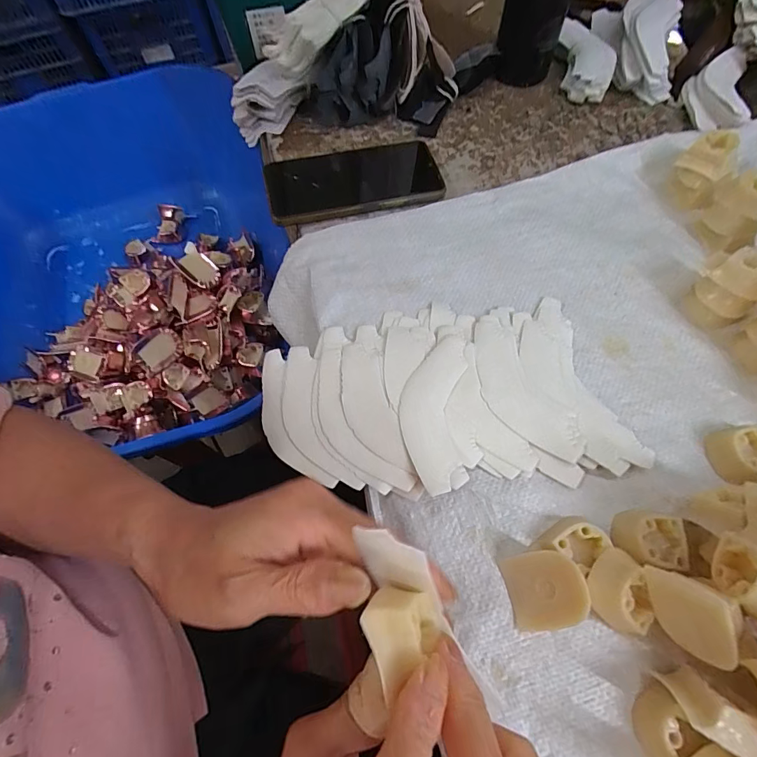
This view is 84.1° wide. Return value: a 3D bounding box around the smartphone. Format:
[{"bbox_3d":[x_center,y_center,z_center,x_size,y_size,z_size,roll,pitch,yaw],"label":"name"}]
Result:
[{"bbox_3d":[-0.024,-0.188,0.397,0.159,0.013,0.085,-14,64,-6],"label":"smartphone"}]

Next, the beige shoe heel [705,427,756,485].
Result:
[{"bbox_3d":[0.242,0.052,0.279,0.037,0.016,0.036,-11,64,-4],"label":"beige shoe heel"}]

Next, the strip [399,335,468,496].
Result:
[{"bbox_3d":[0.037,0.020,0.292,0.041,0.008,0.116,6,64,4],"label":"strip"}]

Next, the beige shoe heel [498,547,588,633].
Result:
[{"bbox_3d":[0.094,0.120,0.239,0.036,0.031,0.039,-10,64,-4],"label":"beige shoe heel"}]

